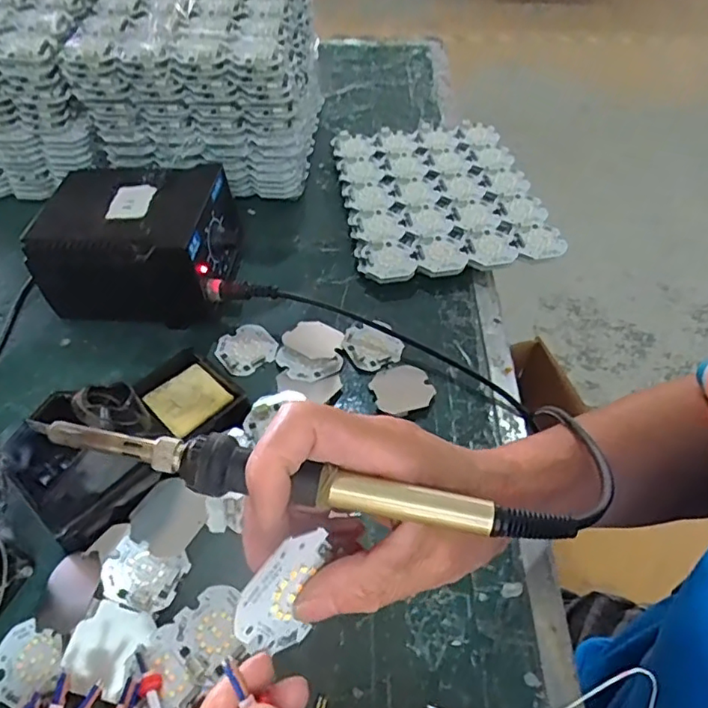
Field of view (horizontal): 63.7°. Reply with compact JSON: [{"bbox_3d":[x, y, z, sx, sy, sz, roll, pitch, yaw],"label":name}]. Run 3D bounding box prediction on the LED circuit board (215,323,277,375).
[{"bbox_3d":[-0.089,-0.005,0.476,0.047,0.004,0.047,-31,56,-22],"label":"LED circuit board"}]

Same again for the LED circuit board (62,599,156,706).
[{"bbox_3d":[-0.141,0.167,0.325,0.039,0.009,0.045,28,55,-4],"label":"LED circuit board"}]

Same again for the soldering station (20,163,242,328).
[{"bbox_3d":[-0.181,-0.096,0.493,0.147,0.093,0.111,3,50,3],"label":"soldering station"}]

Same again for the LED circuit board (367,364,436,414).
[{"bbox_3d":[0.038,0.027,0.447,0.046,0.006,0.048,-19,52,-14],"label":"LED circuit board"}]

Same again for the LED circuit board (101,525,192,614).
[{"bbox_3d":[-0.128,0.133,0.347,0.046,0.006,0.039,25,46,2],"label":"LED circuit board"}]

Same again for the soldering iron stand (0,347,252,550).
[{"bbox_3d":[-0.152,0.044,0.385,0.074,0.076,0.148,36,59,26],"label":"soldering iron stand"}]

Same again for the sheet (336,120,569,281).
[{"bbox_3d":[0.082,-0.166,0.589,0.188,0.018,0.233,-9,51,-7],"label":"sheet"}]

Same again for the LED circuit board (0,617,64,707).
[{"bbox_3d":[-0.185,0.176,0.322,0.048,0.006,0.040,12,60,20],"label":"LED circuit board"}]

